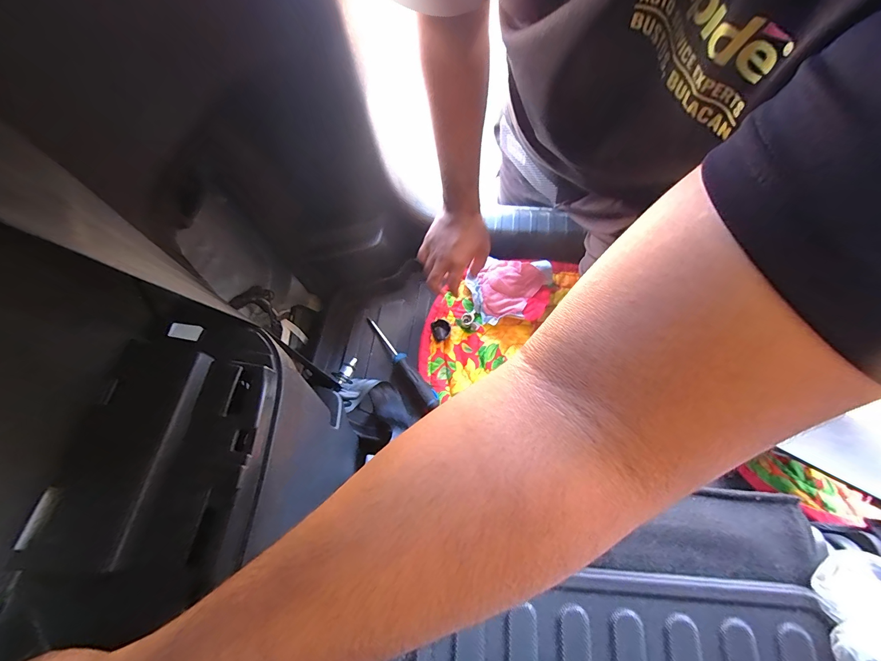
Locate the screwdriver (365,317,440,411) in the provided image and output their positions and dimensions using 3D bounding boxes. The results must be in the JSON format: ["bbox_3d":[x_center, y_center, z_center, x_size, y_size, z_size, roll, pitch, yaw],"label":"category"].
[{"bbox_3d":[-0.067,0.048,0.631,0.021,0.026,0.201,-35,68,-15],"label":"screwdriver"}]

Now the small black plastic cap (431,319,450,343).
[{"bbox_3d":[0.000,0.000,0.647,0.031,0.026,0.036,-5,64,-1],"label":"small black plastic cap"}]

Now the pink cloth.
[{"bbox_3d":[0.125,-0.082,0.656,0.142,0.026,0.105,-22,83,-1],"label":"pink cloth"}]

